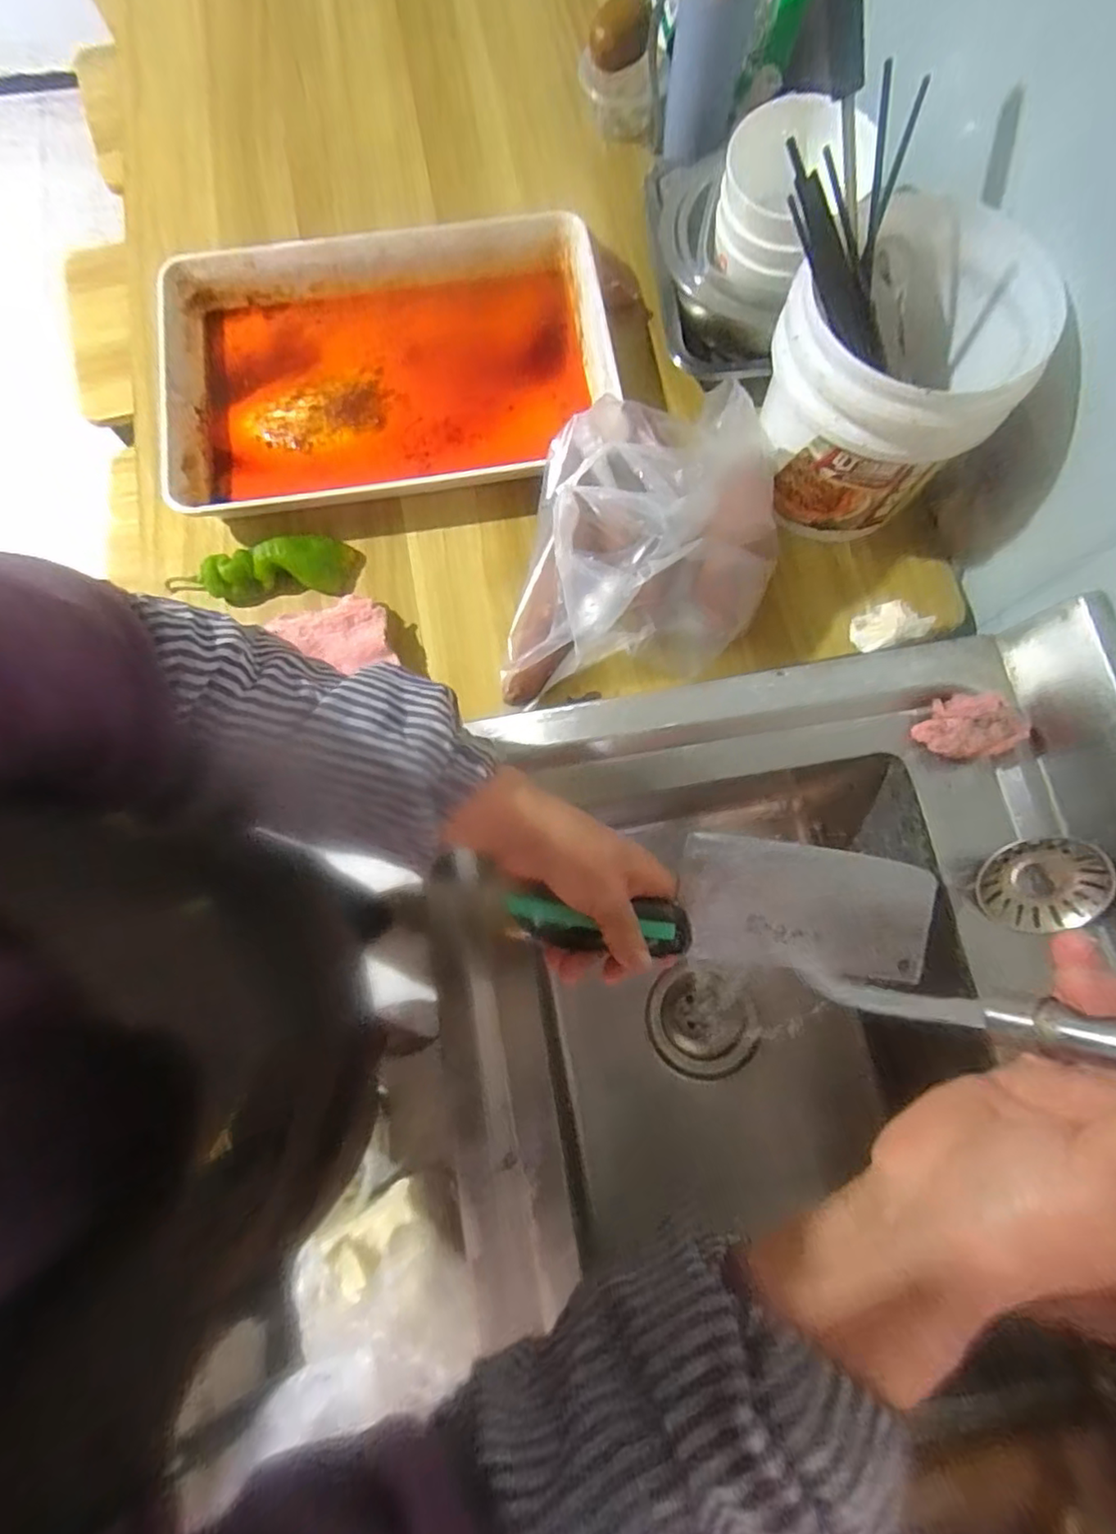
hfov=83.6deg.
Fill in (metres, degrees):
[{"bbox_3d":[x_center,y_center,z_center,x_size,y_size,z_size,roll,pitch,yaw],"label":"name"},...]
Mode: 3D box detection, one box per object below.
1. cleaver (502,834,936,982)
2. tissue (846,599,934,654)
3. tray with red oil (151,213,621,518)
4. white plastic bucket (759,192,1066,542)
[{"bbox_3d":[0.104,0.085,0.374,0.258,0.028,0.081,3,76,-10],"label":"cleaver"},{"bbox_3d":[0.266,-0.114,0.502,0.058,0.018,0.035,-18,77,-4],"label":"tissue"},{"bbox_3d":[-0.147,-0.335,0.540,0.381,0.060,0.238,-8,76,-2],"label":"tray with red oil"},{"bbox_3d":[0.225,-0.273,0.457,0.148,0.155,0.148,0,76,0],"label":"white plastic bucket"}]

